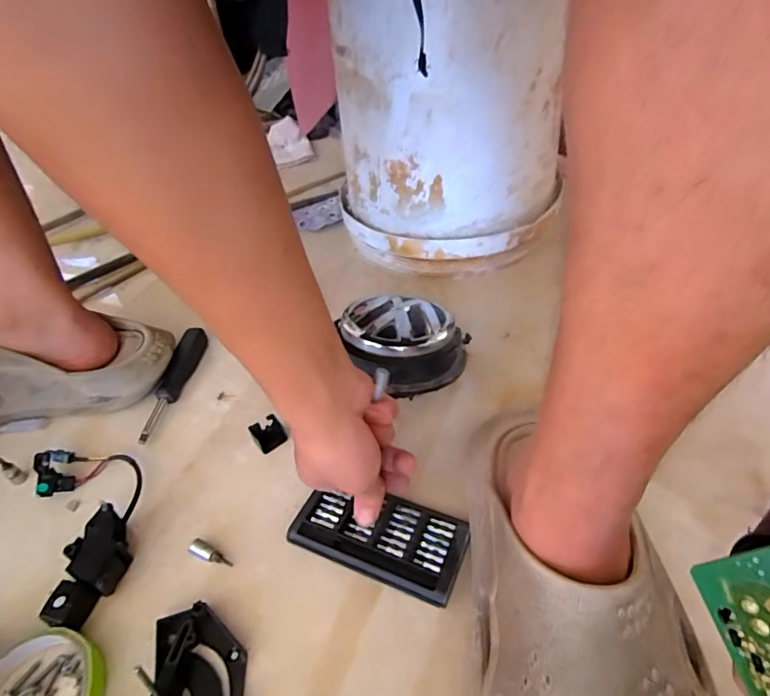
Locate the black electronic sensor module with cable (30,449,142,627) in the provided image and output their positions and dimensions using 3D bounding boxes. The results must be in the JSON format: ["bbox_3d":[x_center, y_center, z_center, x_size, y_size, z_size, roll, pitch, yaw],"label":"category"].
[{"bbox_3d":[-0.235,0.130,0.395,0.078,0.034,0.166,-25,46,-19],"label":"black electronic sensor module with cable"}]

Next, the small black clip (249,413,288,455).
[{"bbox_3d":[-0.106,0.077,0.446,0.026,0.025,0.026,-27,46,-21],"label":"small black clip"}]

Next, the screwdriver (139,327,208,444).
[{"bbox_3d":[-0.219,0.035,0.503,0.021,0.027,0.137,5,44,12],"label":"screwdriver"}]

